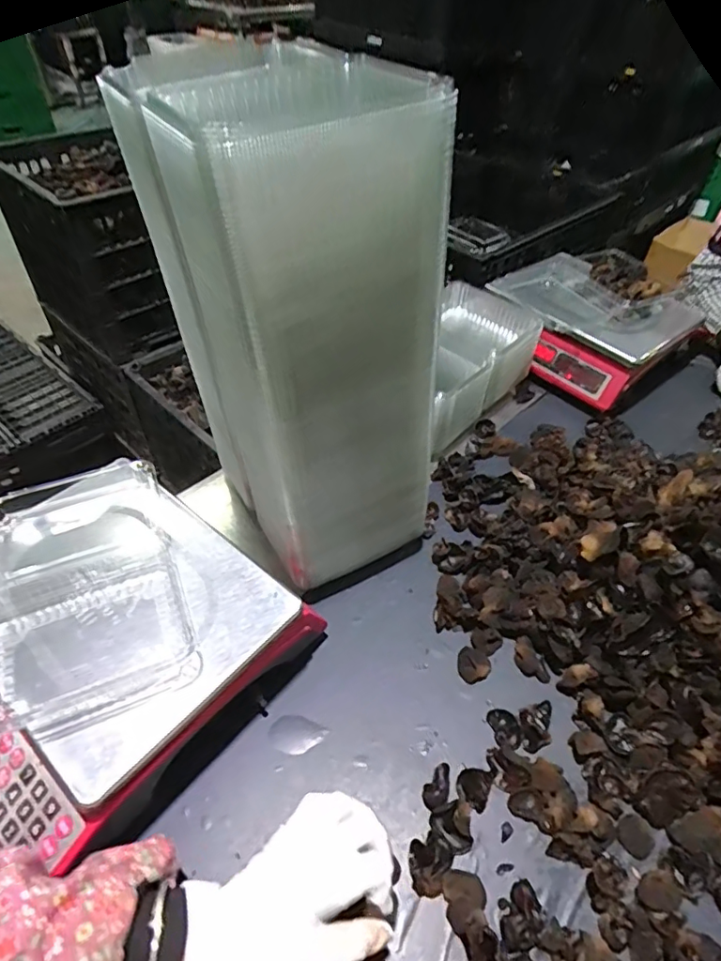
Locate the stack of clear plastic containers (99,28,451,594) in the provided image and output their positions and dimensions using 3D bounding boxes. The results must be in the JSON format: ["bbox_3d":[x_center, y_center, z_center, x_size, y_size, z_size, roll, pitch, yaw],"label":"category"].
[{"bbox_3d":[-0.047,-0.099,0.482,0.158,0.412,0.162,-30,55,-27],"label":"stack of clear plastic containers"}]

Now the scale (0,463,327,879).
[{"bbox_3d":[-0.262,0.145,0.496,0.311,0.097,0.304,31,53,24],"label":"scale"}]

